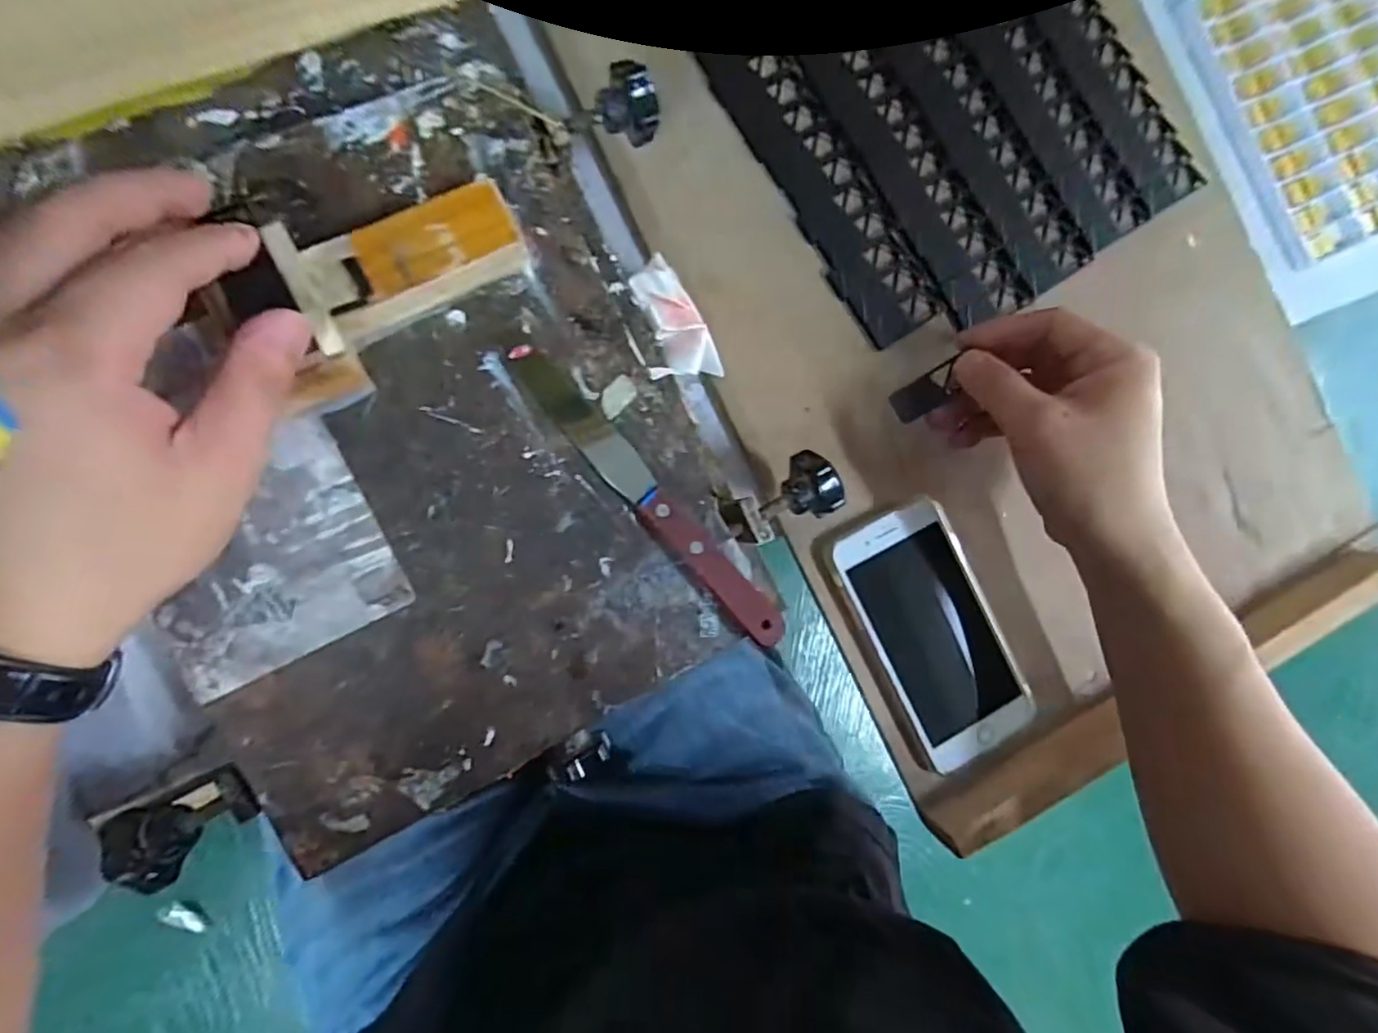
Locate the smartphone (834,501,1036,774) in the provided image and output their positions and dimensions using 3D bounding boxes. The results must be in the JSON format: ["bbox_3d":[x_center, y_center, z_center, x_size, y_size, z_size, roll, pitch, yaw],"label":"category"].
[{"bbox_3d":[0.151,0.071,0.388,0.078,0.008,0.149,-26,91,-11],"label":"smartphone"}]

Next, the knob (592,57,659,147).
[{"bbox_3d":[-0.030,-0.216,0.327,0.032,0.023,0.032,1,86,-10],"label":"knob"}]

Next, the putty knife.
[{"bbox_3d":[-0.018,-0.009,0.299,0.019,0.008,0.177,-42,94,-10],"label":"putty knife"}]

